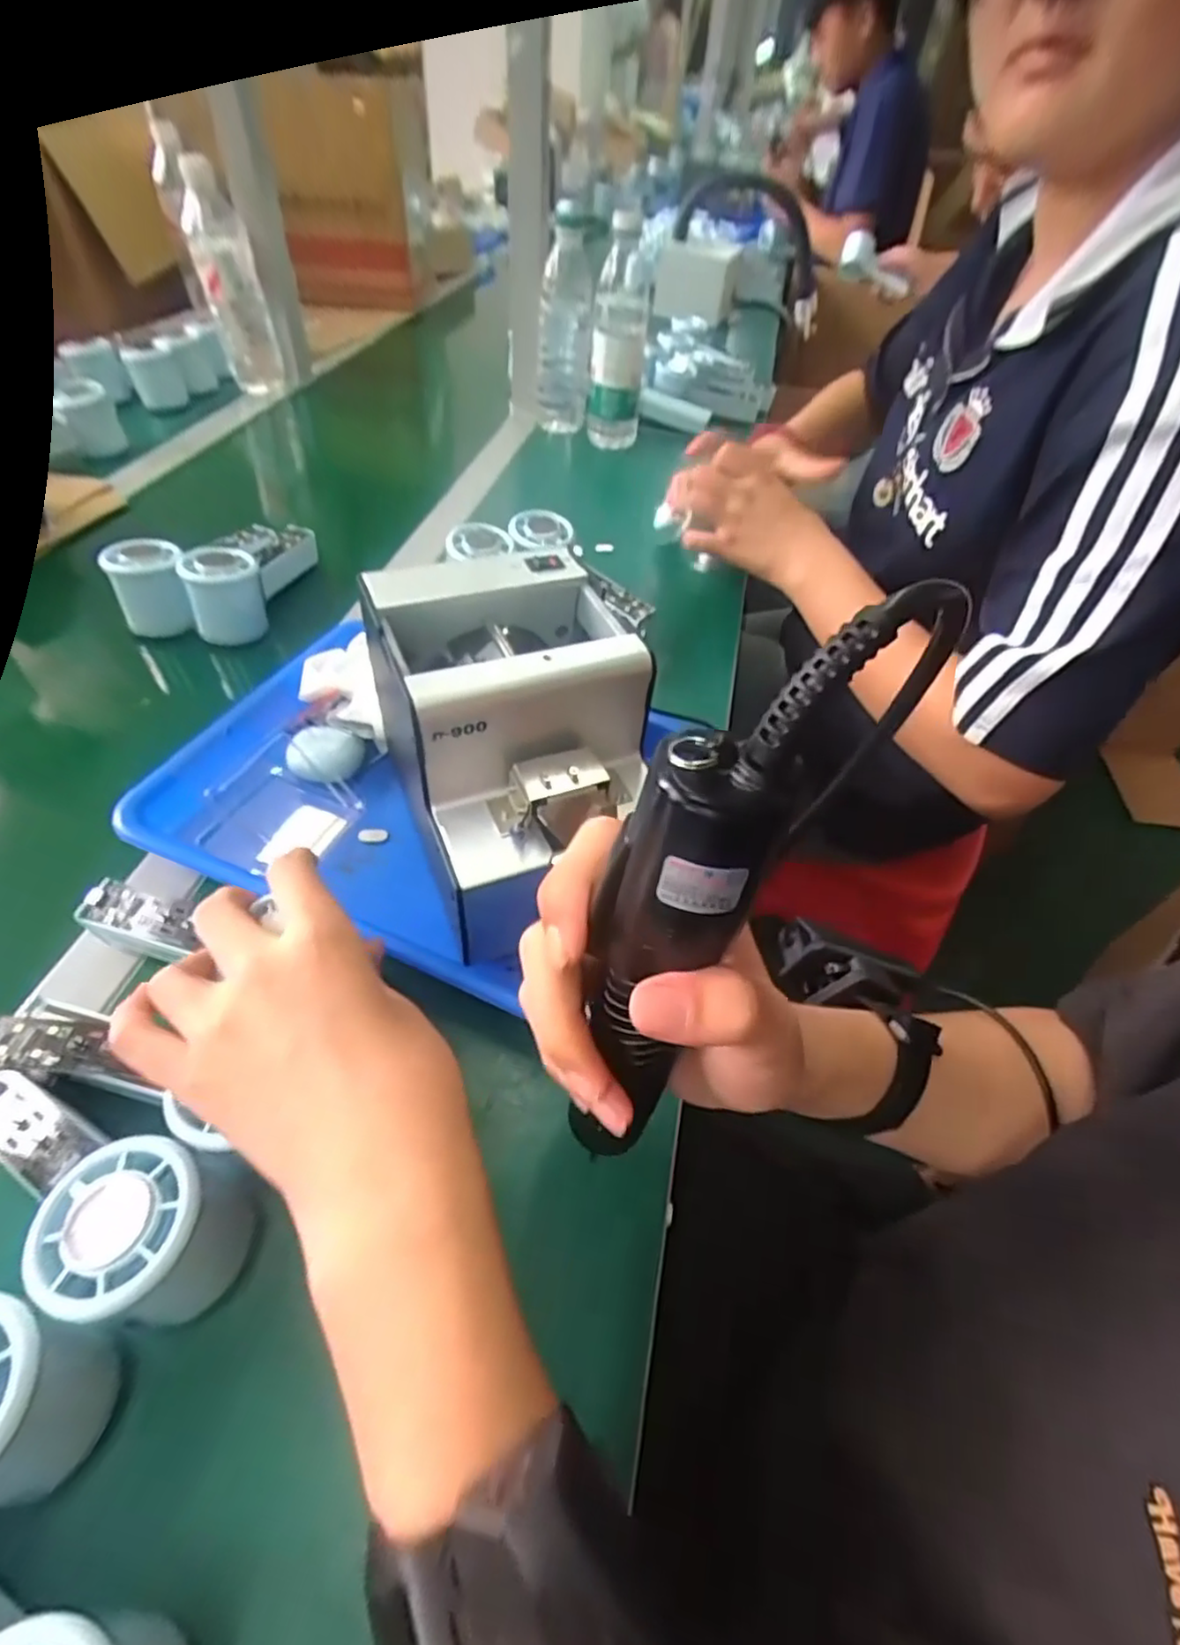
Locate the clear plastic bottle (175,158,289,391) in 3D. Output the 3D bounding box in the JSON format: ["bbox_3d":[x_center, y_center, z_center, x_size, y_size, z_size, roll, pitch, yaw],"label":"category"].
[{"bbox_3d":[-0.428,-0.649,0.821,0.071,0.203,0.058,-14,51,-17],"label":"clear plastic bottle"}]

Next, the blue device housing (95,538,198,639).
[{"bbox_3d":[-0.347,-0.186,0.546,0.051,0.062,0.053,-18,53,-20],"label":"blue device housing"}]

